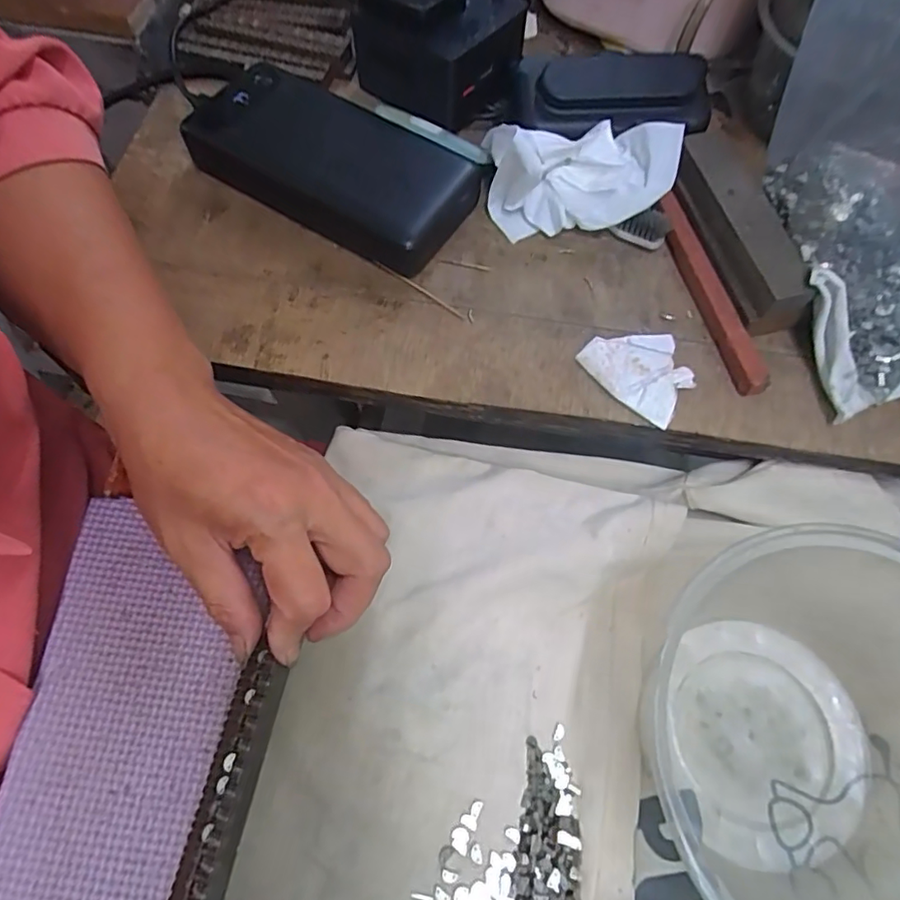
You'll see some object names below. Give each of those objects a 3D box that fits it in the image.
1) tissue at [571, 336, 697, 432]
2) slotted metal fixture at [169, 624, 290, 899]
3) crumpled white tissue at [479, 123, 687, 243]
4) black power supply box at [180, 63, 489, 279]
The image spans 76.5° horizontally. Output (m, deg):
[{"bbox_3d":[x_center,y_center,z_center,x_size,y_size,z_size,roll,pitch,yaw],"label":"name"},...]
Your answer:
[{"bbox_3d":[0.092,-0.041,0.279,0.052,0.009,0.042,36,71,13],"label":"tissue"},{"bbox_3d":[-0.085,0.130,0.221,0.020,0.006,0.089,11,68,3],"label":"slotted metal fixture"},{"bbox_3d":[0.068,-0.148,0.303,0.095,0.045,0.052,2,66,1],"label":"crumpled white tissue"},{"bbox_3d":[-0.066,-0.160,0.311,0.156,0.024,0.076,29,70,10],"label":"black power supply box"}]

